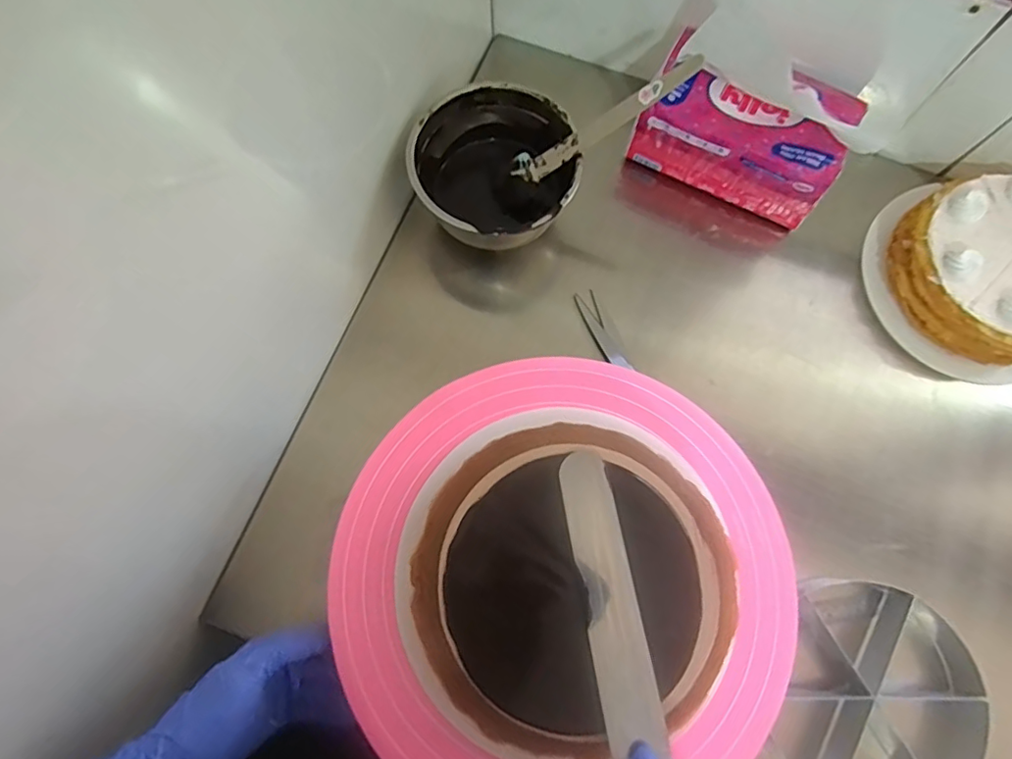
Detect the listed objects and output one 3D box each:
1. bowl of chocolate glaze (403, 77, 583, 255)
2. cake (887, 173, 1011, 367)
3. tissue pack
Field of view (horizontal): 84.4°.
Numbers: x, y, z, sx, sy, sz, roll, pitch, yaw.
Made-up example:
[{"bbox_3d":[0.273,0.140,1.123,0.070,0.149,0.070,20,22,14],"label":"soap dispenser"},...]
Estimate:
[{"bbox_3d":[-0.008,-0.194,0.539,0.152,0.089,0.143,0,76,-1],"label":"bowl of chocolate glaze"},{"bbox_3d":[0.458,-0.101,0.530,0.171,0.064,0.170,26,77,6],"label":"cake"},{"bbox_3d":[0.230,-0.239,0.549,0.187,0.107,0.101,28,77,6],"label":"tissue pack"}]

